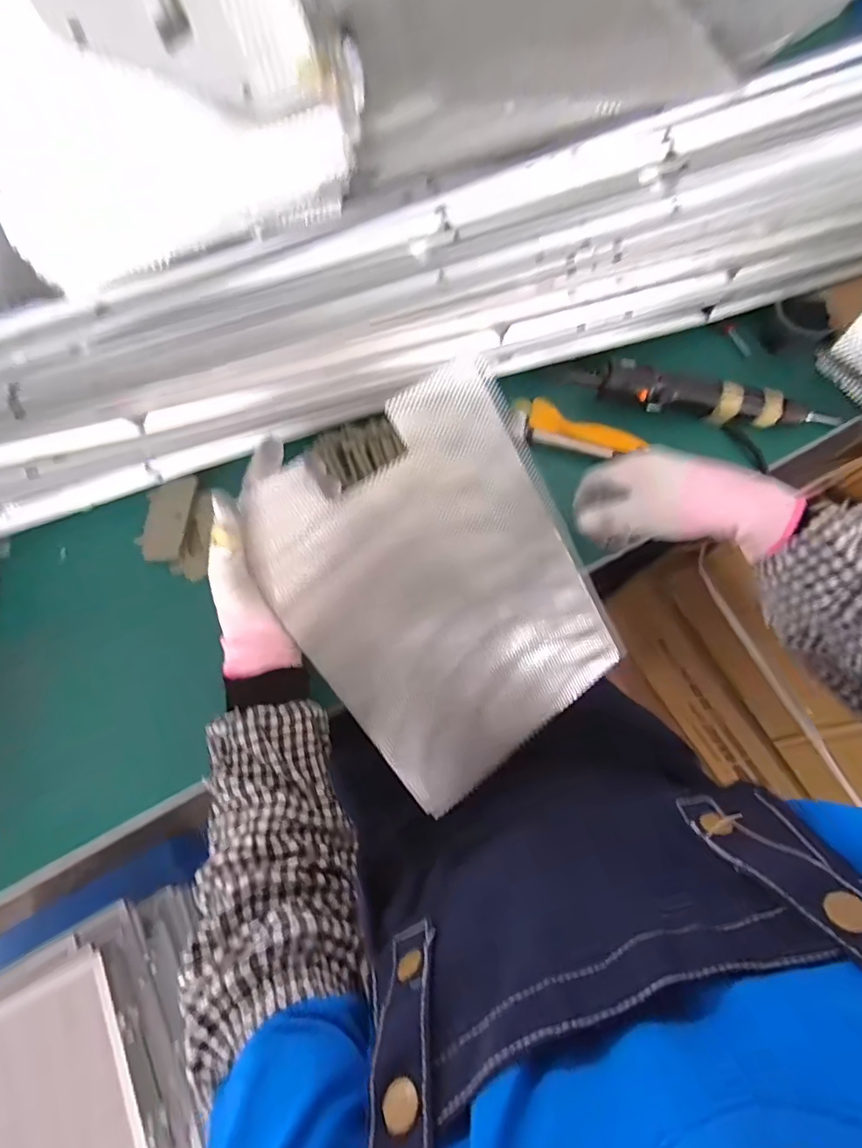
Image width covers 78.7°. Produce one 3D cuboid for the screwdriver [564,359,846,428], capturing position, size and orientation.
[{"bbox_3d":[0.285,-0.187,0.563,0.276,0.064,0.035,4,72,3],"label":"screwdriver"}]

